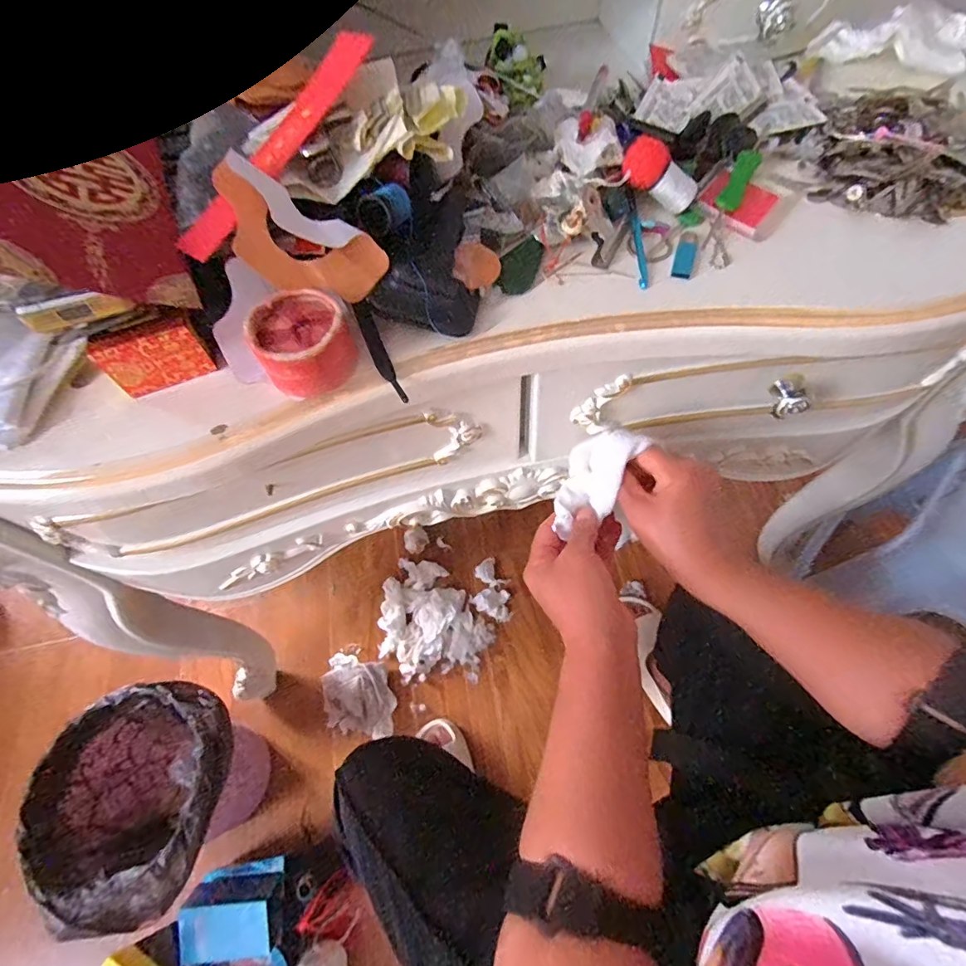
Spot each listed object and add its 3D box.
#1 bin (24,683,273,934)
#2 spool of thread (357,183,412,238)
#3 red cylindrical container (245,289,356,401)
[{"bbox_3d":[-0.463,0.469,0.742,0.249,0.294,0.264,-17,61,-6],"label":"bin"},{"bbox_3d":[-0.057,-0.164,0.293,0.031,0.019,0.021,-29,63,-12],"label":"spool of thread"},{"bbox_3d":[-0.103,-0.080,0.283,0.051,0.035,0.052,-22,62,-8],"label":"red cylindrical container"}]

